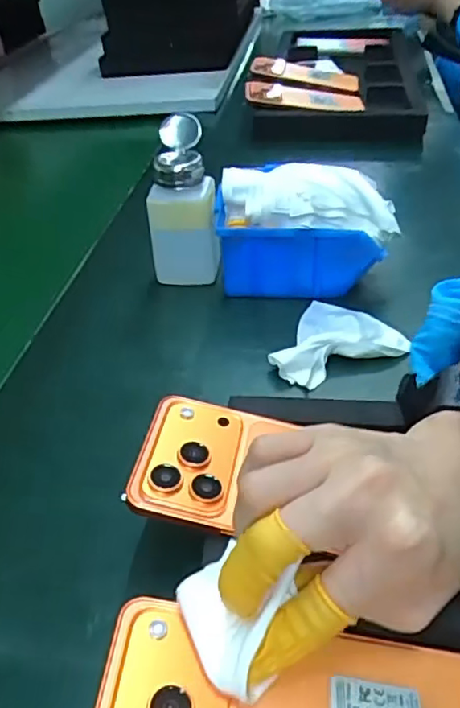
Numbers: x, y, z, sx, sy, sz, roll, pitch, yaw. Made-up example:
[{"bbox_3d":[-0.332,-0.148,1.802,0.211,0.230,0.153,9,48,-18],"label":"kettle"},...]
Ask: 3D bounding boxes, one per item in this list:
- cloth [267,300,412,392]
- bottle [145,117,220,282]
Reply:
[{"bbox_3d":[0.082,-0.009,0.432,0.082,0.017,0.094,14,43,24],"label":"cloth"},{"bbox_3d":[-0.040,-0.124,0.495,0.055,0.125,0.058,-6,38,1],"label":"bottle"}]

